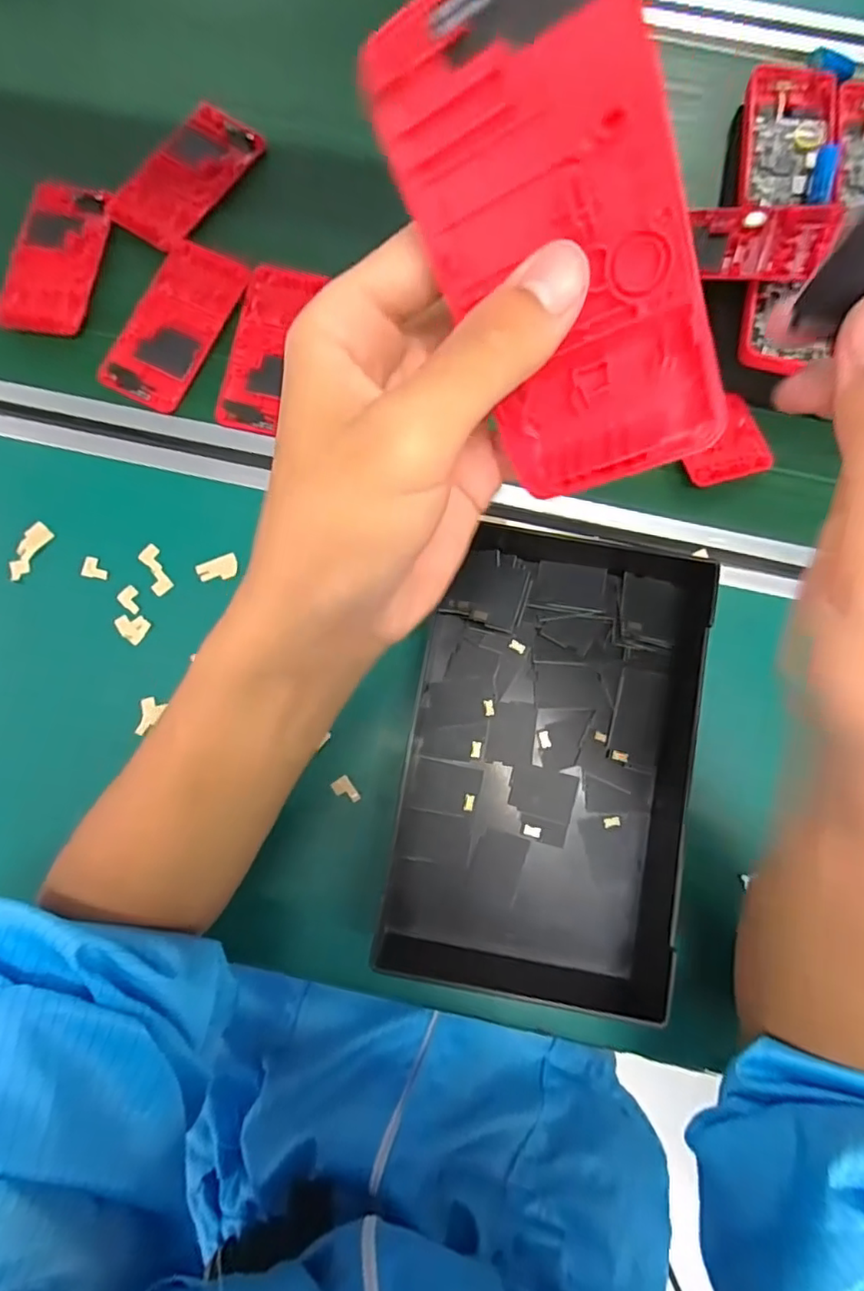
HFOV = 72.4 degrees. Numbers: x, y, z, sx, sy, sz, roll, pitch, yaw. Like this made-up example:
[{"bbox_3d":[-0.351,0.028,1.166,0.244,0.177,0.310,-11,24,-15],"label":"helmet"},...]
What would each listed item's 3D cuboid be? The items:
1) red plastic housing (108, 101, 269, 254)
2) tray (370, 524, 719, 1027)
[{"bbox_3d":[-0.181,-0.353,0.444,0.061,0.013,0.119,34,80,6],"label":"red plastic housing"},{"bbox_3d":[0.074,0.071,0.363,0.179,0.044,0.275,10,78,2],"label":"tray"}]

